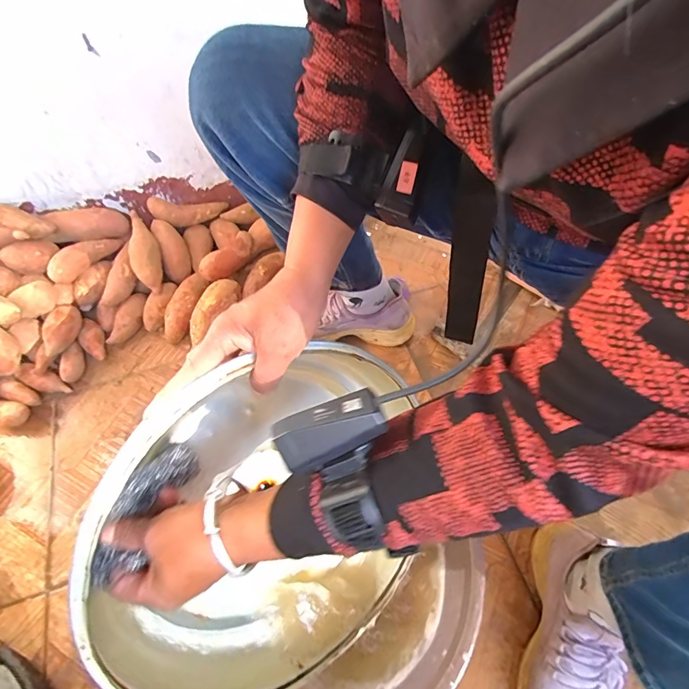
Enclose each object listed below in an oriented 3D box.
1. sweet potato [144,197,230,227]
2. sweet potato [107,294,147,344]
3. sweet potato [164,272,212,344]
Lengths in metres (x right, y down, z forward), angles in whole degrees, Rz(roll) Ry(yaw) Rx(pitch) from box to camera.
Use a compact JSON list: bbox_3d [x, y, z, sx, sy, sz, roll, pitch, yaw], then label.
[{"bbox_3d":[-0.307,-0.263,0.801,0.145,0.034,0.044,-11,56,-26],"label":"sweet potato"},{"bbox_3d":[-0.391,-0.045,0.738,0.038,0.047,0.106,24,61,16],"label":"sweet potato"},{"bbox_3d":[-0.289,-0.068,0.750,0.046,0.056,0.130,10,57,9],"label":"sweet potato"}]

